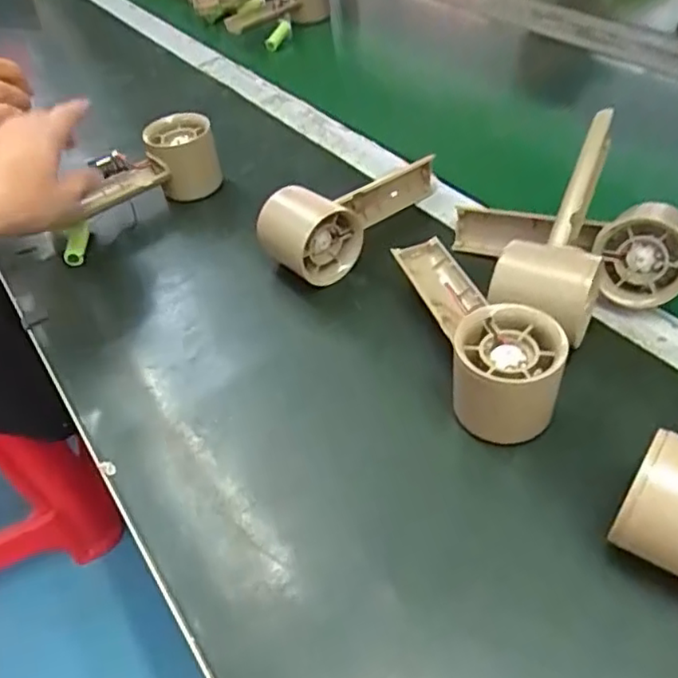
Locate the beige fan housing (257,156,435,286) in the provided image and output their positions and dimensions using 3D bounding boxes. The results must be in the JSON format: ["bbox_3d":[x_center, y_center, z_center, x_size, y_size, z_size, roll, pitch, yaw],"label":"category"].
[{"bbox_3d":[0.012,-0.102,0.483,0.055,0.059,0.160,29,56,32],"label":"beige fan housing"}]

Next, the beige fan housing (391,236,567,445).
[{"bbox_3d":[0.075,-0.011,0.382,0.062,0.059,0.162,-14,45,-5],"label":"beige fan housing"}]

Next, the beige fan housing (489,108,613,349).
[{"bbox_3d":[0.146,-0.070,0.406,0.056,0.052,0.151,16,66,22],"label":"beige fan housing"}]

